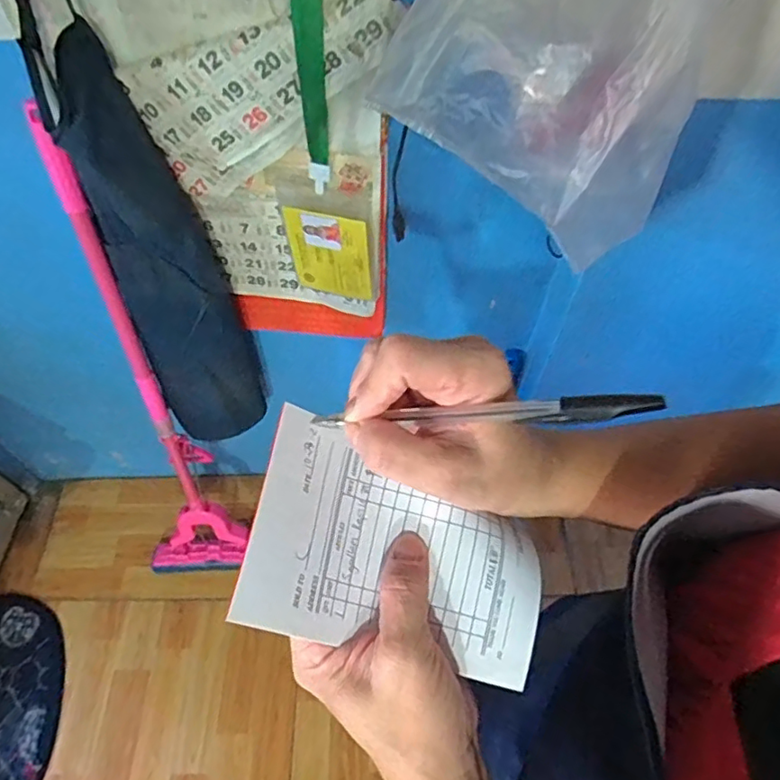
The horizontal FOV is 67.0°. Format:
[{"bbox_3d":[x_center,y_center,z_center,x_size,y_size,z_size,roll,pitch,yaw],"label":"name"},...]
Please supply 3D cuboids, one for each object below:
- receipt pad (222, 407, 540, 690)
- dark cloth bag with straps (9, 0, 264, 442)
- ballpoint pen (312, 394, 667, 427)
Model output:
[{"bbox_3d":[0.005,0.076,0.284,0.142,0.021,0.094,19,63,-12],"label":"receipt pad"},{"bbox_3d":[-0.304,-0.202,0.710,0.158,0.906,0.107,-26,61,-16],"label":"dark cloth bag with straps"},{"bbox_3d":[0.032,0.010,0.254,0.154,0.012,0.012,-3,54,26],"label":"ballpoint pen"}]

